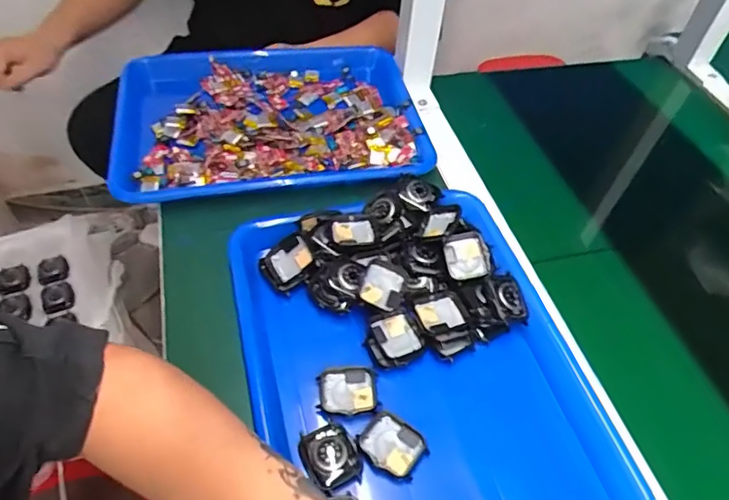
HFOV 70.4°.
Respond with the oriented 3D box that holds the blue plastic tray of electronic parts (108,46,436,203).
[{"bbox_3d":[-0.113,-0.152,0.613,0.352,0.040,0.262,-4,51,-8],"label":"blue plastic tray of electronic parts"}]

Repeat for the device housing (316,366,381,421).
[{"bbox_3d":[-0.013,0.113,0.406,0.047,0.012,0.040,-5,51,-9],"label":"device housing"}]

